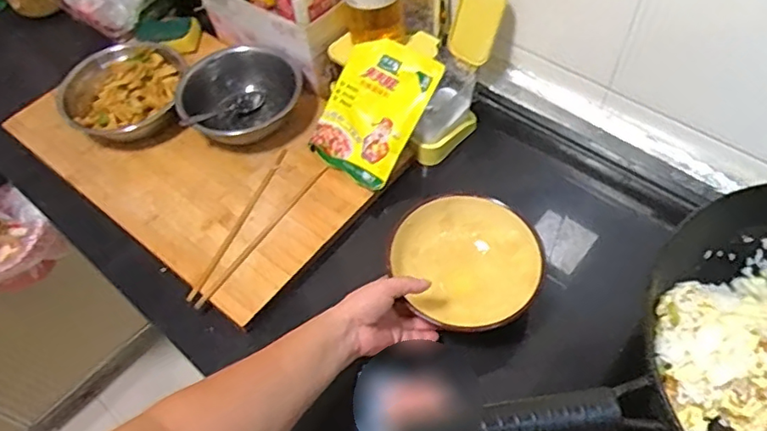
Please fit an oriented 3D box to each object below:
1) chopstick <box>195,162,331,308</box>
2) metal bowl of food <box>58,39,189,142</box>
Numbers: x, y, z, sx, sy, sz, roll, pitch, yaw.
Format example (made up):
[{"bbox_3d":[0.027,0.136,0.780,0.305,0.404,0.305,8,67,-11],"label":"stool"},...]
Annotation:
[{"bbox_3d":[-0.154,0.023,0.753,0.012,0.006,0.253,28,62,21],"label":"chopstick"},{"bbox_3d":[-0.387,-0.186,0.874,0.181,0.066,0.178,-2,55,3],"label":"metal bowl of food"}]

